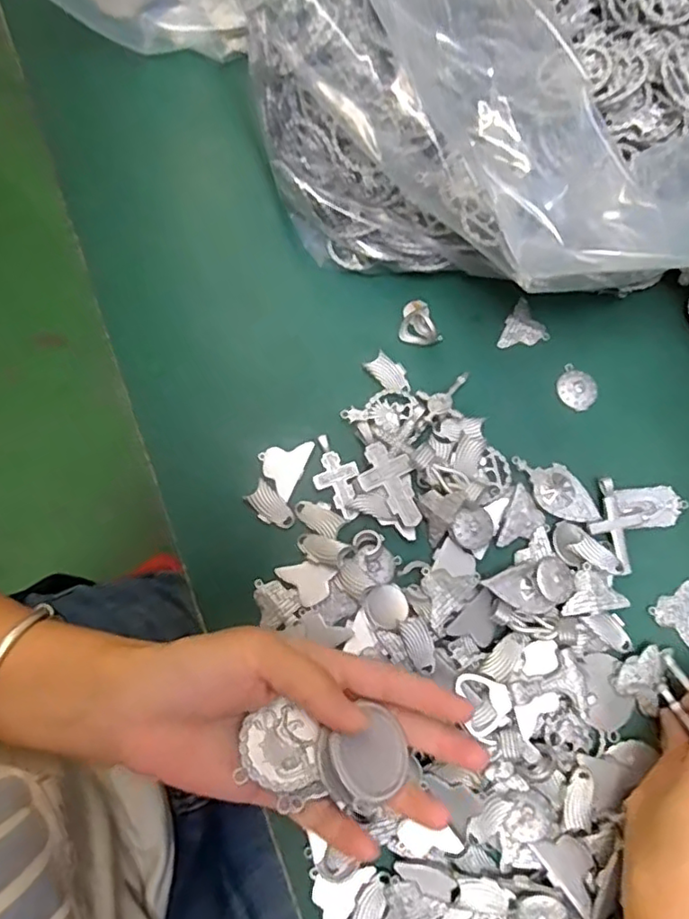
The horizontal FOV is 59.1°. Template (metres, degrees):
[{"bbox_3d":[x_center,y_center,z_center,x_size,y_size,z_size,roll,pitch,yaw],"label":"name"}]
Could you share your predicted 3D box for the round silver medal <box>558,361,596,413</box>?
[{"bbox_3d":[0.138,-0.042,0.360,0.023,0.004,0.023,0,77,-1],"label":"round silver medal"}]

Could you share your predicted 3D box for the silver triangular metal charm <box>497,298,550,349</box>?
[{"bbox_3d":[0.104,-0.079,0.367,0.029,0.004,0.027,-30,79,-8],"label":"silver triangular metal charm"}]

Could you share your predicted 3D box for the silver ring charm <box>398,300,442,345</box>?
[{"bbox_3d":[0.043,-0.081,0.363,0.021,0.009,0.029,-15,77,-4],"label":"silver ring charm"}]

